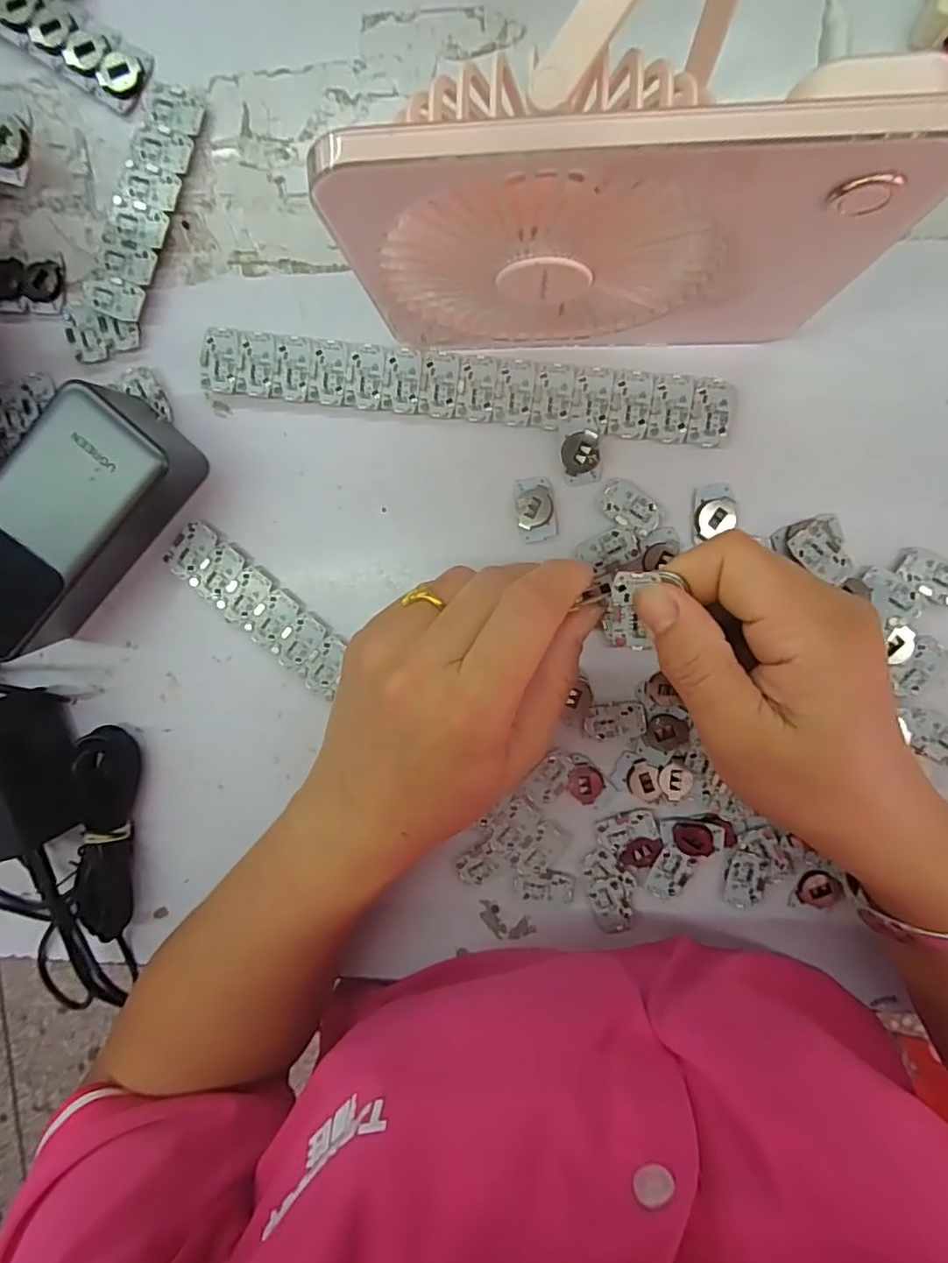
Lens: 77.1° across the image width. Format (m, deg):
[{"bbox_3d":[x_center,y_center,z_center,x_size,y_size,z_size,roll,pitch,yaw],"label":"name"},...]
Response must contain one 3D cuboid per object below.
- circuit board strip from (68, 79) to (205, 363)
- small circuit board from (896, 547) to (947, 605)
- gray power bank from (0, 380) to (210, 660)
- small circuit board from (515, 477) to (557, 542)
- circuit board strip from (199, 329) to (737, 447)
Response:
[{"bbox_3d":[-0.165,-0.196,0.288,0.033,0.009,0.130,23,98,2],"label":"circuit board strip"},{"bbox_3d":[0.209,-0.026,0.270,0.030,0.004,0.018,28,98,1],"label":"small circuit board"},{"bbox_3d":[-0.190,-0.046,0.284,0.061,0.054,0.131,42,98,-1],"label":"gray power bank"},{"bbox_3d":[0.030,-0.059,0.288,0.018,0.004,0.030,-4,96,6],"label":"small circuit board"},{"bbox_3d":[-0.006,-0.117,0.283,0.249,0.005,0.030,8,97,4],"label":"circuit board strip"}]

